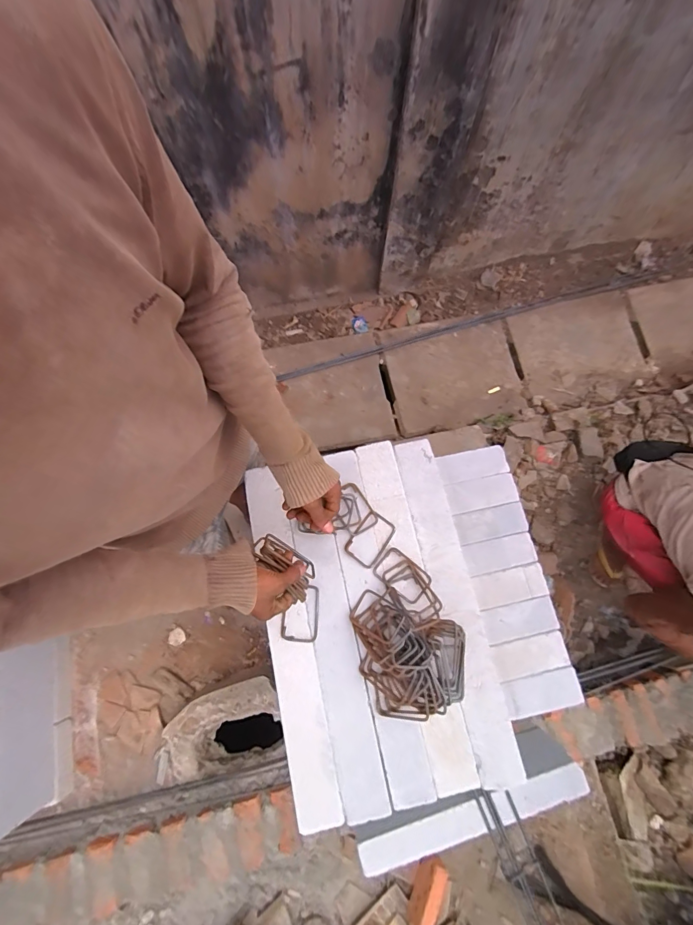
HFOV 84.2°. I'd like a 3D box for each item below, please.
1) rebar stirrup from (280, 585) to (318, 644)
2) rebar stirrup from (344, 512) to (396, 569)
[{"bbox_3d":[-0.079,0.265,0.676,0.063,0.009,0.093,7,71,2],"label":"rebar stirrup"},{"bbox_3d":[0.044,0.142,0.714,0.064,0.008,0.095,33,78,7],"label":"rebar stirrup"}]

